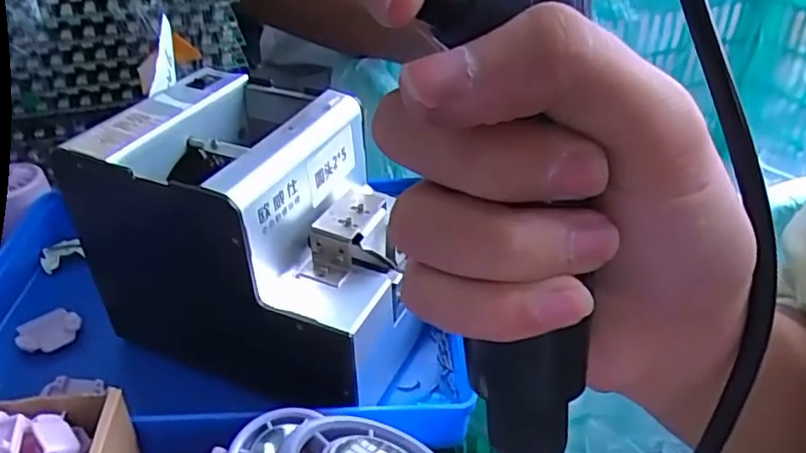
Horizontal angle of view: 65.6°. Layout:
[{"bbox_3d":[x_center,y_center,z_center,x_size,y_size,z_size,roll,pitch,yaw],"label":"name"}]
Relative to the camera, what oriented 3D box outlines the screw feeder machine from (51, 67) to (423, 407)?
[{"bbox_3d":[-0.079,0.004,0.381,0.182,0.137,0.120,15,39,20],"label":"screw feeder machine"}]

